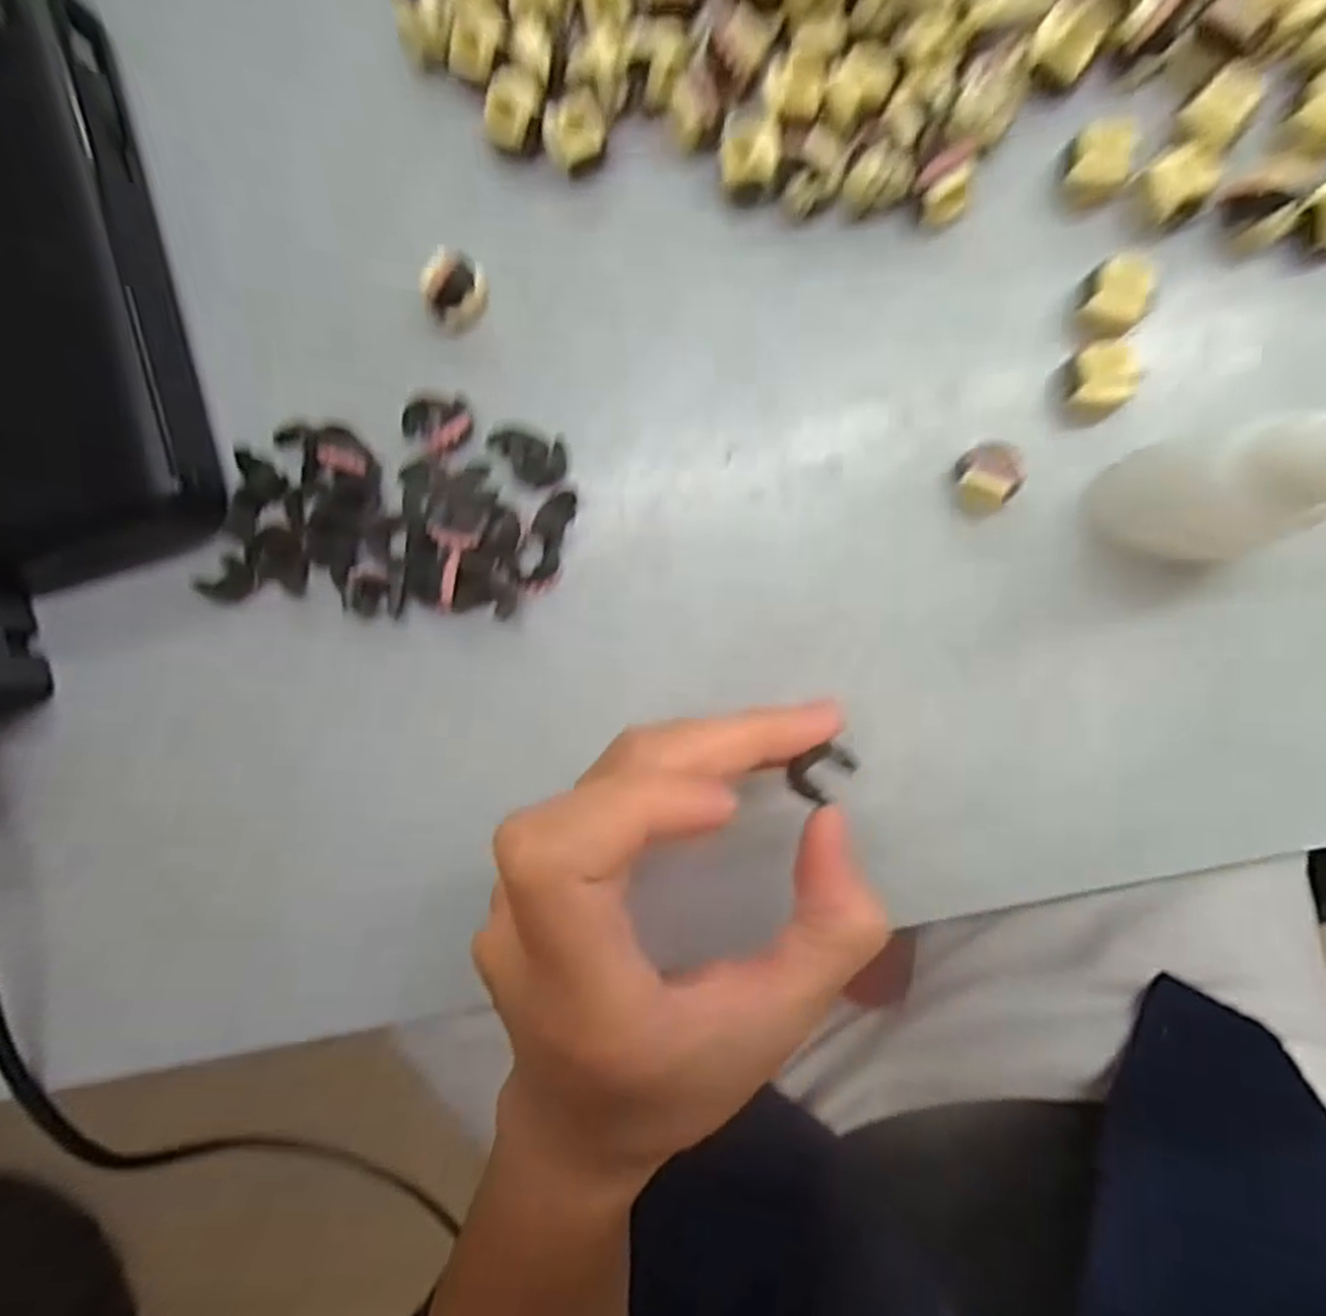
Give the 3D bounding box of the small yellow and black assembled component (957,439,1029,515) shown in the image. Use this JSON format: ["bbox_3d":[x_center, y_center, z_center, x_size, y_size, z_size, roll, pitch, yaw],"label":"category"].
[{"bbox_3d":[0.081,-0.045,0.200,0.017,0.013,0.016,0,93,9],"label":"small yellow and black assembled component"}]

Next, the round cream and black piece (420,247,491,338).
[{"bbox_3d":[-0.056,-0.098,0.212,0.013,0.014,0.019,18,95,8],"label":"round cream and black piece"}]

